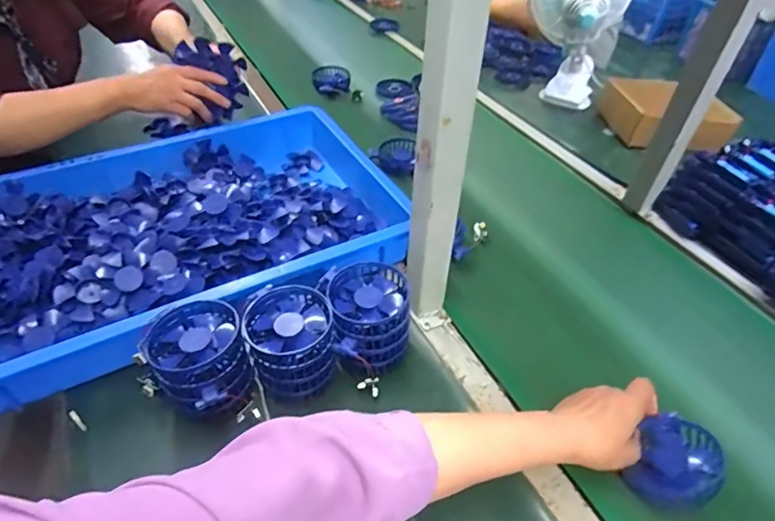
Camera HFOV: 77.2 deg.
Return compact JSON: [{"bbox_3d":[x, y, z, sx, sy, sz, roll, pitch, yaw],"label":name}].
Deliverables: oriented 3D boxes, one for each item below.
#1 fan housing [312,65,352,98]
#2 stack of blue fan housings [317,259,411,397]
[{"bbox_3d":[-0.129,-0.416,1.119,0.089,0.050,0.093,-2,42,-6],"label":"fan housing"},{"bbox_3d":[-0.021,0.076,0.557,0.094,0.096,0.115,-9,43,-13],"label":"stack of blue fan housings"}]

